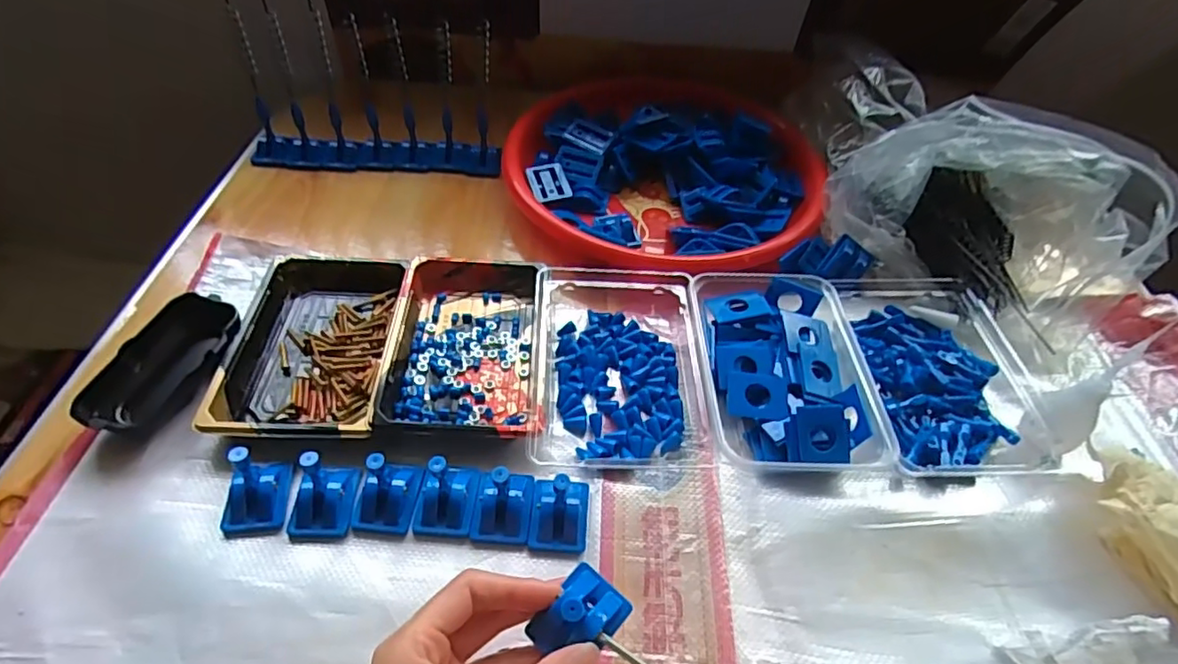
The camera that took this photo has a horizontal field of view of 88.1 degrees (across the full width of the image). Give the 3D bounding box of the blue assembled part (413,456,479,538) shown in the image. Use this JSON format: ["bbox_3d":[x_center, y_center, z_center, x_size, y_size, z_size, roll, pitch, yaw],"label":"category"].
[{"bbox_3d":[-0.084,0.091,0.359,0.034,0.044,0.042,6,48,2],"label":"blue assembled part"}]

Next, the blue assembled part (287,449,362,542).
[{"bbox_3d":[-0.157,0.092,0.351,0.036,0.043,0.038,0,48,-4],"label":"blue assembled part"}]

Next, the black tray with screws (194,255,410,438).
[{"bbox_3d":[-0.192,0.004,0.433,0.108,0.021,0.163,1,48,-3],"label":"black tray with screws"}]

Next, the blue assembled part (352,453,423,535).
[{"bbox_3d":[-0.121,0.089,0.356,0.034,0.042,0.037,7,48,3],"label":"blue assembled part"}]

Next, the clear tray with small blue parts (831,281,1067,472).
[{"bbox_3d":[0.252,0.016,0.450,0.108,0.033,0.185,-1,48,-5],"label":"clear tray with small blue parts"}]

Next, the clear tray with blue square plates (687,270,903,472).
[{"bbox_3d":[0.132,0.025,0.432,0.108,0.033,0.155,0,48,-4],"label":"clear tray with blue square plates"}]

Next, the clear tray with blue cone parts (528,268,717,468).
[{"bbox_3d":[0.020,0.011,0.441,0.117,0.031,0.176,-1,48,-5],"label":"clear tray with blue cone parts"}]

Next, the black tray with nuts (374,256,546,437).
[{"bbox_3d":[-0.089,0.005,0.443,0.100,0.026,0.162,3,48,-2],"label":"black tray with nuts"}]

